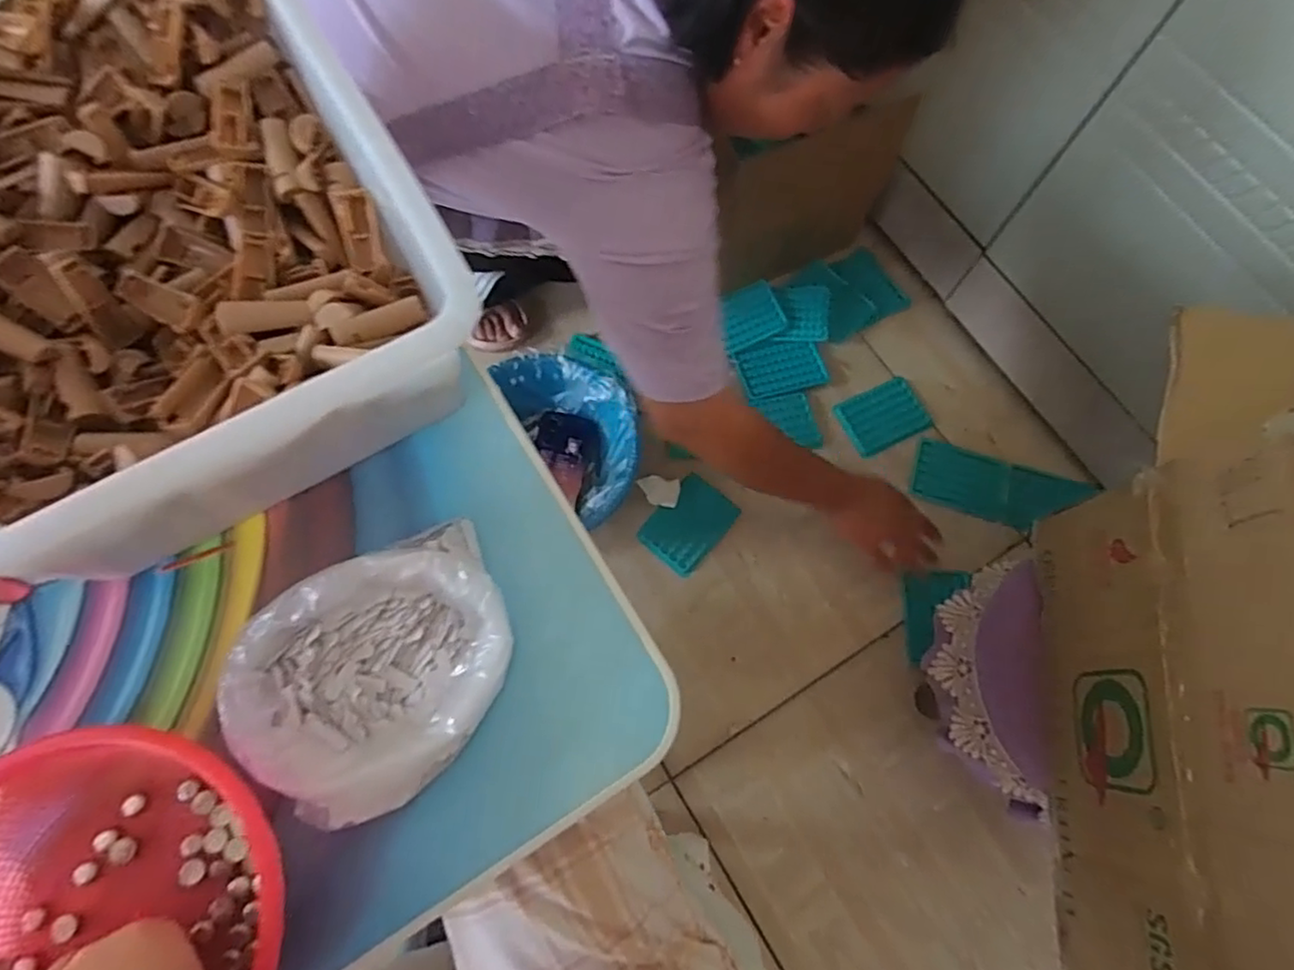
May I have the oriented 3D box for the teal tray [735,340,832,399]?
[{"bbox_3d":[0.210,-0.183,1.029,0.129,0.010,0.085,-13,73,-6],"label":"teal tray"}]

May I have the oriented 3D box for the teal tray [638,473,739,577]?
[{"bbox_3d":[0.061,0.056,0.946,0.094,0.018,0.125,40,75,10],"label":"teal tray"}]

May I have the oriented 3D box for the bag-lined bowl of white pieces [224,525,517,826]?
[{"bbox_3d":[-0.140,0.099,0.352,0.144,0.036,0.119,-33,76,-12],"label":"bag-lined bowl of white pieces"}]

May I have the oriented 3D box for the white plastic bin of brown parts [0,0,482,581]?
[{"bbox_3d":[-0.292,-0.146,0.387,0.278,0.101,0.349,-31,76,-11],"label":"white plastic bin of brown parts"}]

